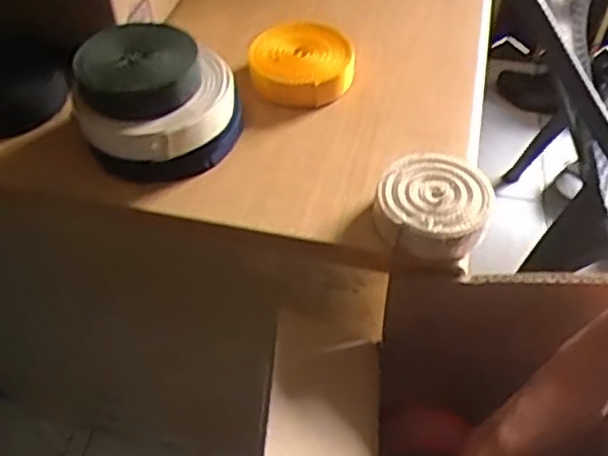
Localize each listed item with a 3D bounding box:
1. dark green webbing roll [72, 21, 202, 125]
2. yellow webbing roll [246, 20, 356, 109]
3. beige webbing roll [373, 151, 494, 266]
[{"bbox_3d":[-0.121,-0.117,0.479,0.080,0.031,0.085,0,50,0],"label":"dark green webbing roll"},{"bbox_3d":[-0.003,-0.141,0.556,0.087,0.030,0.073,-7,50,-6],"label":"yellow webbing roll"},{"bbox_3d":[0.090,-0.016,0.455,0.076,0.029,0.079,0,50,0],"label":"beige webbing roll"}]

